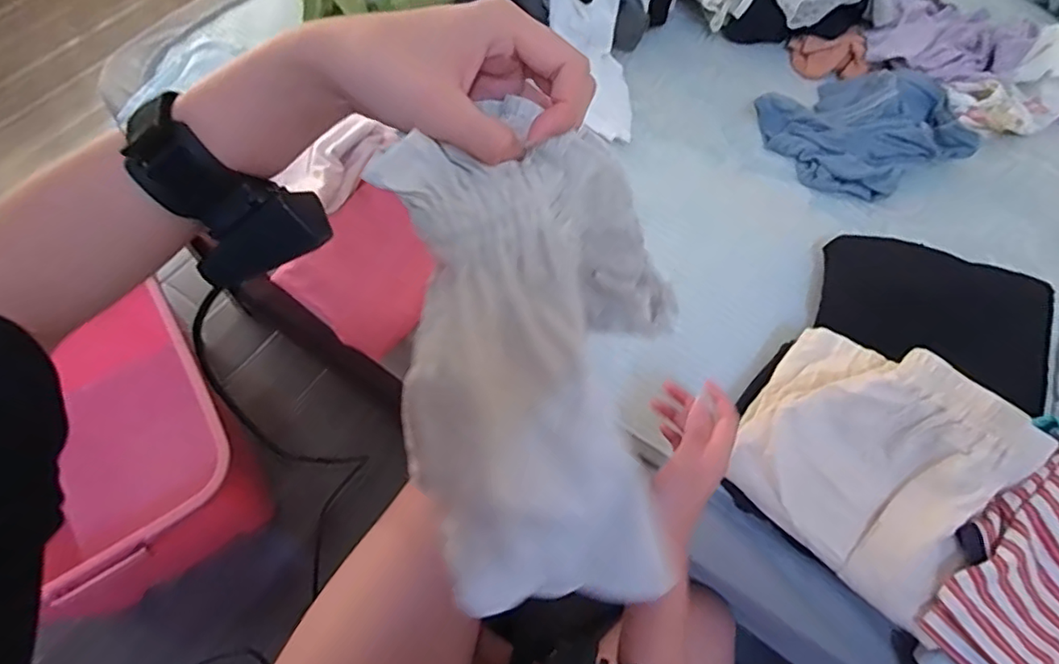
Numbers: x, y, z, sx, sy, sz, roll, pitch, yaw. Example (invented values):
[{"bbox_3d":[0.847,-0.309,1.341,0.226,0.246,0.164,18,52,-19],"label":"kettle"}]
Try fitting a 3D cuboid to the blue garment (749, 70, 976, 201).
[{"bbox_3d":[0.425,-0.264,0.748,0.197,0.058,0.192,-26,65,-13],"label":"blue garment"}]

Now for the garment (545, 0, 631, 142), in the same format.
[{"bbox_3d":[0.088,-0.408,0.776,0.106,0.078,0.307,-8,97,-4],"label":"garment"}]

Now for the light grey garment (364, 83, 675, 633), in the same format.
[{"bbox_3d":[0.008,0.036,0.326,0.143,0.284,0.062,-7,22,-3],"label":"light grey garment"}]

